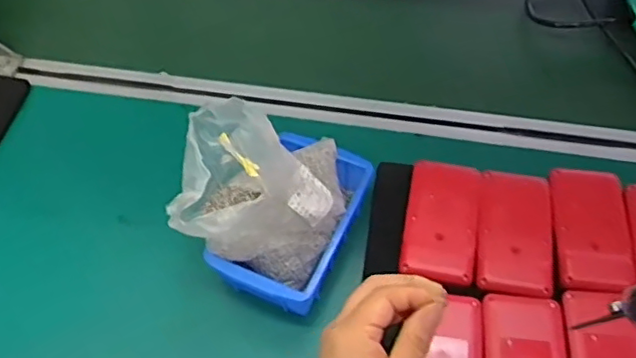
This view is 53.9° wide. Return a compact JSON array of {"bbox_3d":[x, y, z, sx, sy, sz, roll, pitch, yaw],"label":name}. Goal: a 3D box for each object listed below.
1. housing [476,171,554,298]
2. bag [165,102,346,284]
[{"bbox_3d":[0.169,0.044,0.538,0.061,0.014,0.113,7,55,6],"label":"housing"},{"bbox_3d":[-0.044,-0.002,0.492,0.129,0.139,0.120,-1,55,0],"label":"bag"}]

